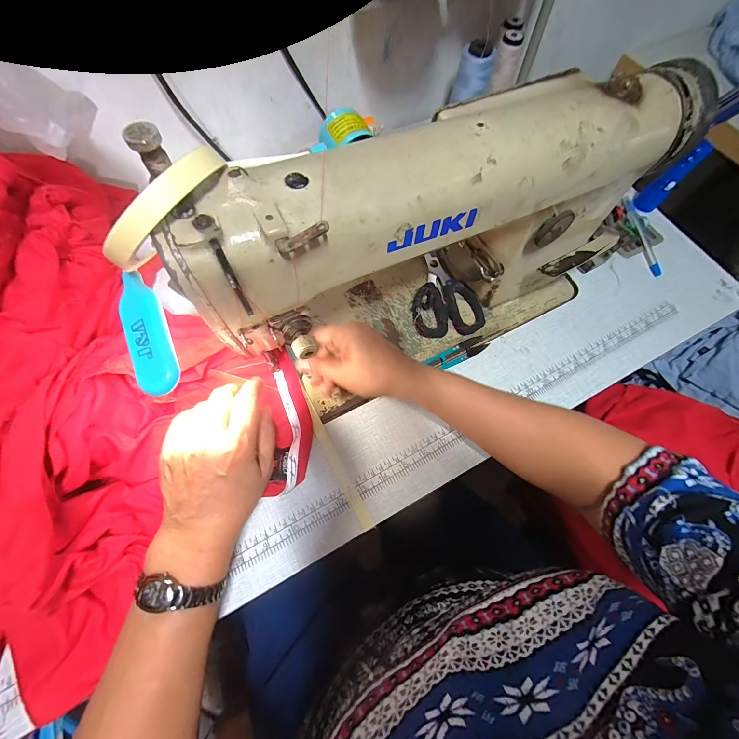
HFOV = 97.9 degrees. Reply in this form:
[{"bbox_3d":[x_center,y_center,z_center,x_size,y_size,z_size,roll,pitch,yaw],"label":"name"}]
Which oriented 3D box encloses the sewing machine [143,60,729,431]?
[{"bbox_3d":[0.078,-0.127,0.320,0.444,0.225,0.139,-25,70,-12],"label":"sewing machine"}]

